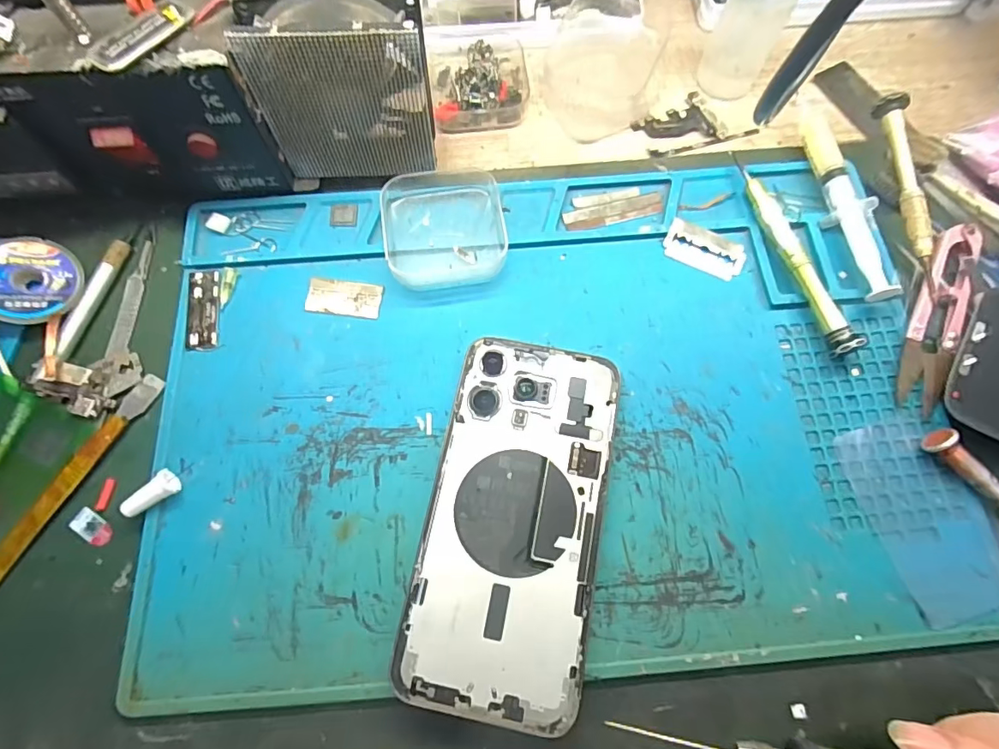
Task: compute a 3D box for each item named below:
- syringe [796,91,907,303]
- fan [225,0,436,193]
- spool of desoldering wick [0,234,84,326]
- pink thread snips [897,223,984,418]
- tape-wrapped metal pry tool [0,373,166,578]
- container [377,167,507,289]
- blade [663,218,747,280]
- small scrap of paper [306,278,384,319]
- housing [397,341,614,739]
[{"bbox_3d":[0.184,-0.098,0.264,0.018,0.017,0.126,-9,73,-2],"label":"syringe"},{"bbox_3d":[-0.073,-0.135,0.241,0.080,0.084,0.033,-4,73,-1],"label":"fan"},{"bbox_3d":[-0.241,-0.048,0.248,0.045,0.011,0.045,6,76,-25],"label":"spool of desoldering wick"},{"bbox_3d":[0.219,-0.030,0.243,0.022,0.015,0.099,21,74,7],"label":"pink thread snips"},{"bbox_3d":[-0.203,0.051,0.227,0.012,0.006,0.120,29,75,9],"label":"tape-wrapped metal pry tool"},{"bbox_3d":[-0.030,-0.079,0.261,0.064,0.018,0.064,-11,73,-3],"label":"container"},{"bbox_3d":[0.111,-0.067,0.264,0.042,0.004,0.022,26,86,7],"label":"blade"},{"bbox_3d":[-0.082,-0.041,0.256,0.039,0.004,0.019,6,73,3],"label":"small scrap of paper"},{"bbox_3d":[0.007,0.062,0.218,0.075,0.012,0.156,10,73,4],"label":"housing"}]

